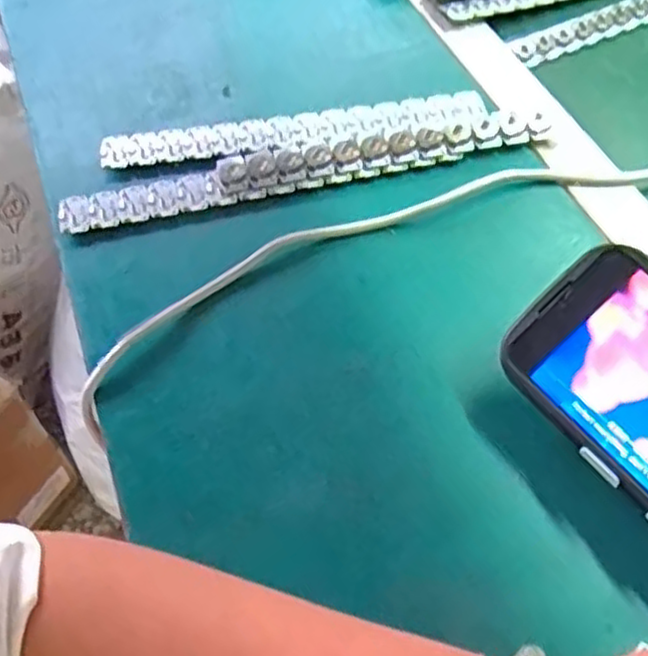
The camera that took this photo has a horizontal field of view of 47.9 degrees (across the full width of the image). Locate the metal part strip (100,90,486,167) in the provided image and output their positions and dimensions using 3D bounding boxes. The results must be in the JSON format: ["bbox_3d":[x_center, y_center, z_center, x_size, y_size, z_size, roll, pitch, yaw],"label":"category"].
[{"bbox_3d":[-0.020,-0.130,0.480,0.248,0.008,0.032,-7,55,-3],"label":"metal part strip"}]

